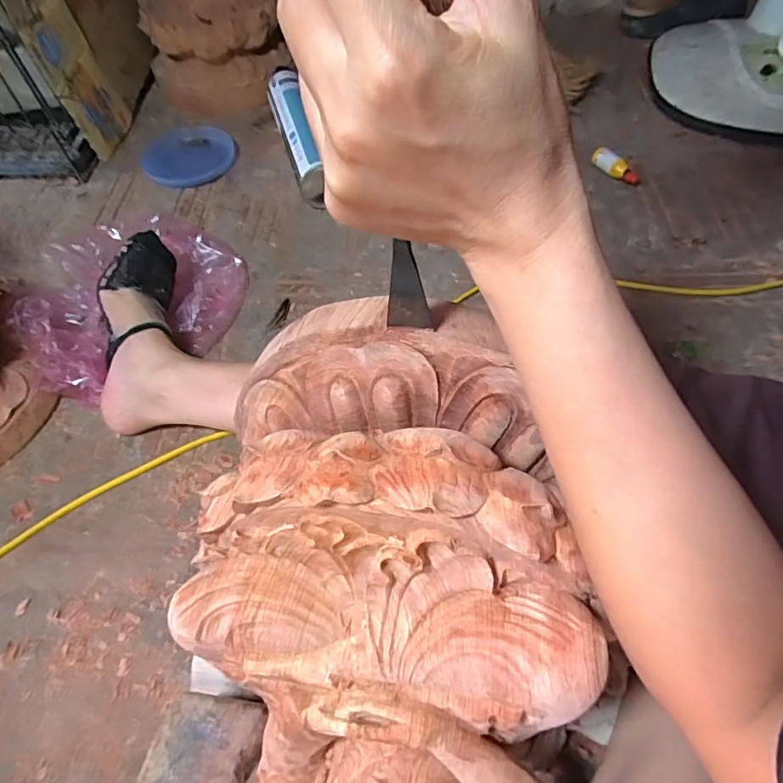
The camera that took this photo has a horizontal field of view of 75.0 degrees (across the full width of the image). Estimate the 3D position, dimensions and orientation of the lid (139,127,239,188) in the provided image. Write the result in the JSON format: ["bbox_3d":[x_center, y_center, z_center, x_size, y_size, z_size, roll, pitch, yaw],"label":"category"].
[{"bbox_3d":[-0.308,-0.365,0.782,0.137,0.015,0.142,-1,59,2],"label":"lid"}]

